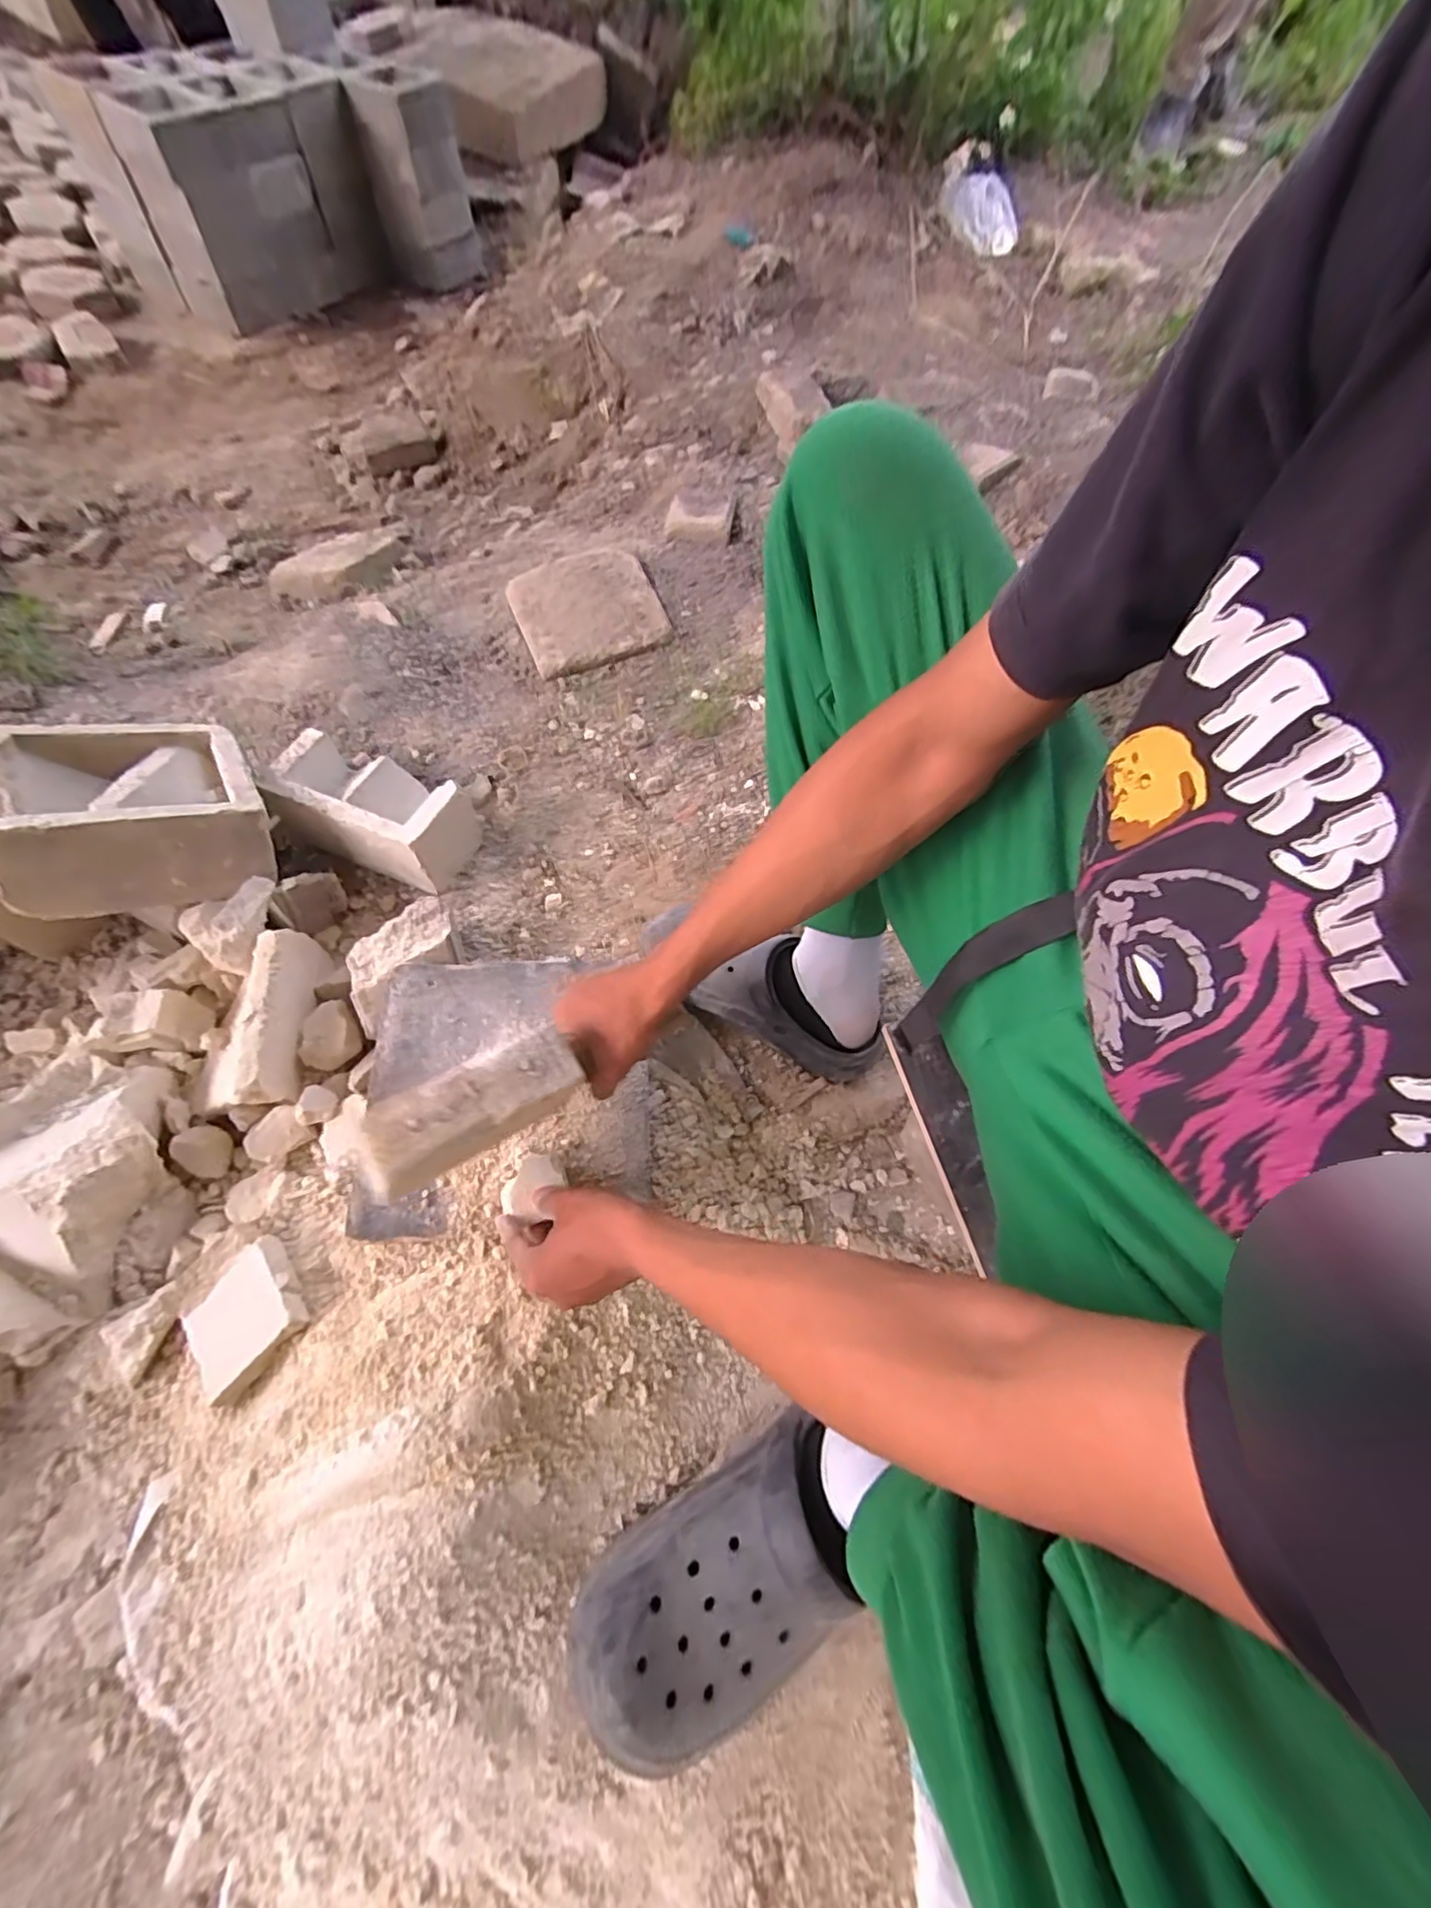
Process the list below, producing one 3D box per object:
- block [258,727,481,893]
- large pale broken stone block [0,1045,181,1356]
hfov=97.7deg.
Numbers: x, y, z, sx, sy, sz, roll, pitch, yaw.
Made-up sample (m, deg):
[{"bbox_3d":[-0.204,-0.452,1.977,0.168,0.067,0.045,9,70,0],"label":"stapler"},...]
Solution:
[{"bbox_3d":[-0.389,-0.177,0.728,0.190,0.096,0.129,20,64,8],"label":"block"},{"bbox_3d":[-0.548,0.197,0.536,0.179,0.096,0.183,35,67,15],"label":"large pale broken stone block"}]

